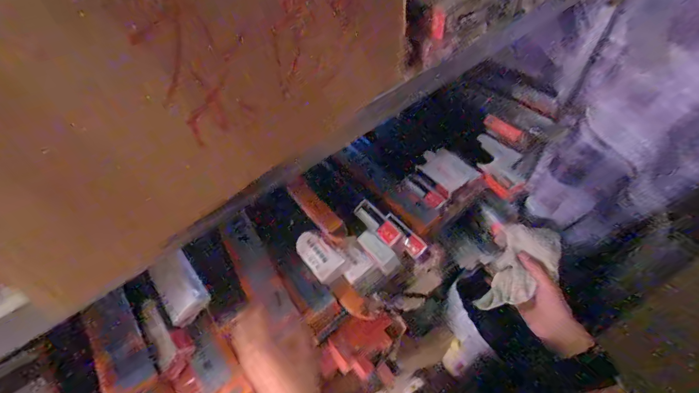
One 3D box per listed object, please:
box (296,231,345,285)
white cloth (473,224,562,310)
[{"bbox_3d":[-0.043,0.083,0.448,0.041,0.019,0.075,-38,58,-23],"label":"box"},{"bbox_3d":[0.236,0.100,0.450,0.073,0.033,0.146,35,85,28],"label":"white cloth"}]

